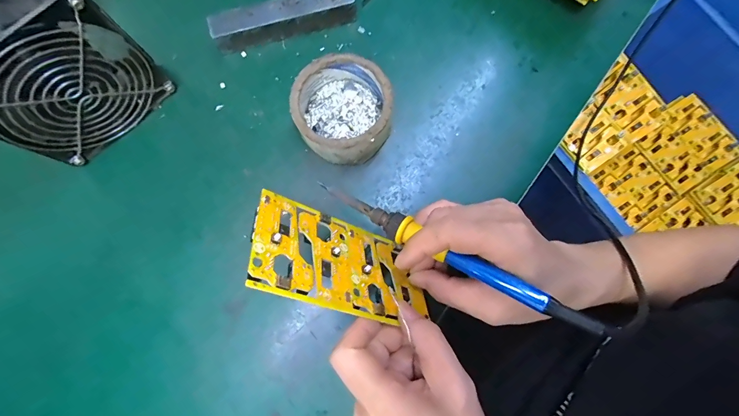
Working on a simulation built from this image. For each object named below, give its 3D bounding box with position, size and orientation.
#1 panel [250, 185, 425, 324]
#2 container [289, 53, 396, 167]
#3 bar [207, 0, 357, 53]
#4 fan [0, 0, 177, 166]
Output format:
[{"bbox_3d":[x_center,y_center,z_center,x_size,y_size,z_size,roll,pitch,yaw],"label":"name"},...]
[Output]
[{"bbox_3d":[-0.017,0.037,0.243,0.134,0.004,0.078,23,37,-30],"label":"panel"},{"bbox_3d":[-0.024,-0.085,0.305,0.085,0.045,0.085,0,80,-1],"label":"container"},{"bbox_3d":[-0.081,-0.184,0.331,0.136,0.029,0.026,-15,80,-4],"label":"bar"},{"bbox_3d":[-0.241,-0.102,0.269,0.117,0.117,0.047,-44,83,-8],"label":"fan"}]

